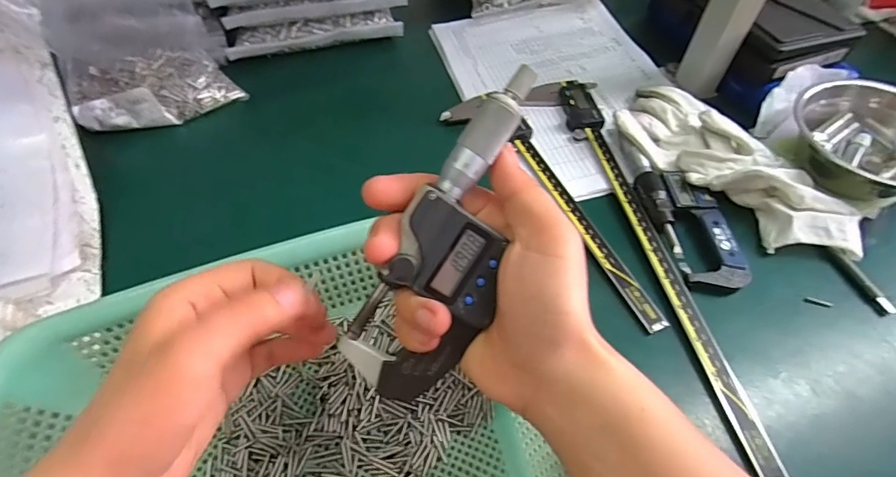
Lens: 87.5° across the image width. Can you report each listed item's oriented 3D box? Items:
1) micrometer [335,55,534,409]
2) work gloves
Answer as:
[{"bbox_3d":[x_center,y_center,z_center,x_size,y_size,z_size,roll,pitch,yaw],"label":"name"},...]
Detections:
[{"bbox_3d":[0.000,0.001,0.204,0.050,0.027,0.152,22,97,18],"label":"micrometer"},{"bbox_3d":[0.247,-0.068,0.402,0.092,0.038,0.215,-35,63,-22],"label":"work gloves"}]

